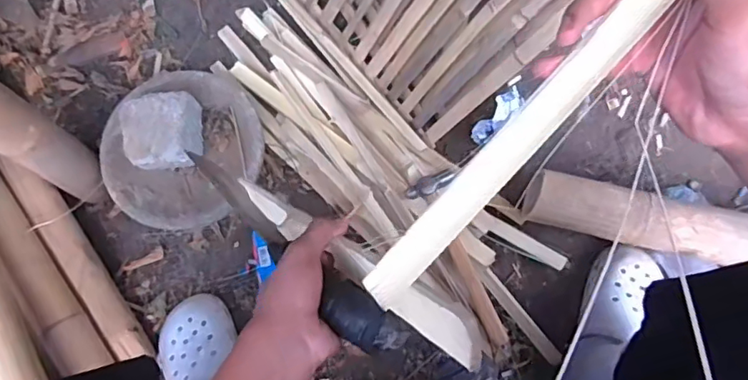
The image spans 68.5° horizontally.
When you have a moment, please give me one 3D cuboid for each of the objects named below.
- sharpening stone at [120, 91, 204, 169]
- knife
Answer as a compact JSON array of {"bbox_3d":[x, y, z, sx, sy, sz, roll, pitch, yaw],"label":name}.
[{"bbox_3d":[-0.321,-0.085,0.835,0.104,0.069,0.107,-8,73,-2],"label":"sharpening stone"},{"bbox_3d":[-0.096,0.040,0.536,0.039,0.039,0.360,-44,43,-11],"label":"knife"}]

